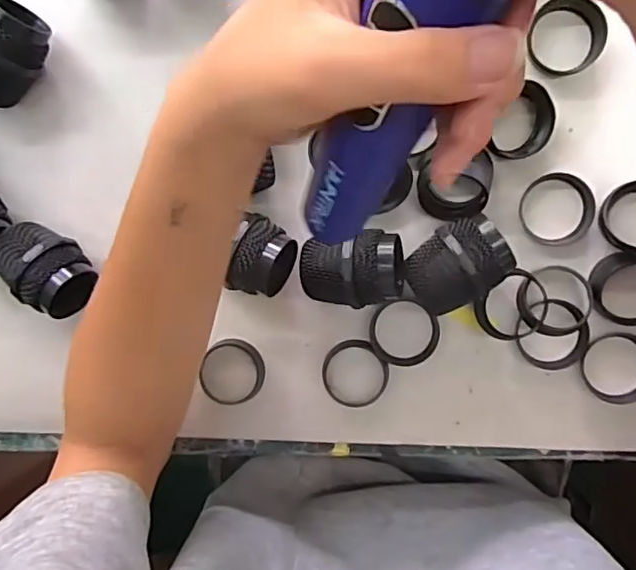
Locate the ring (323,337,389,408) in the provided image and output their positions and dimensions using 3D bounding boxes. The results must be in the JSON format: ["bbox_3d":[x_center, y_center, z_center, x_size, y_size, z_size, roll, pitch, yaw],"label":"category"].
[{"bbox_3d":[0.024,0.060,0.386,0.044,0.004,0.042,0,94,5],"label":"ring"}]

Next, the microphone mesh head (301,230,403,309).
[{"bbox_3d":[0.021,-0.009,0.361,0.060,0.048,0.042,-8,93,5],"label":"microphone mesh head"}]

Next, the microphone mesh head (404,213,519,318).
[{"bbox_3d":[0.082,-0.013,0.352,0.059,0.047,0.045,-29,91,6],"label":"microphone mesh head"}]

